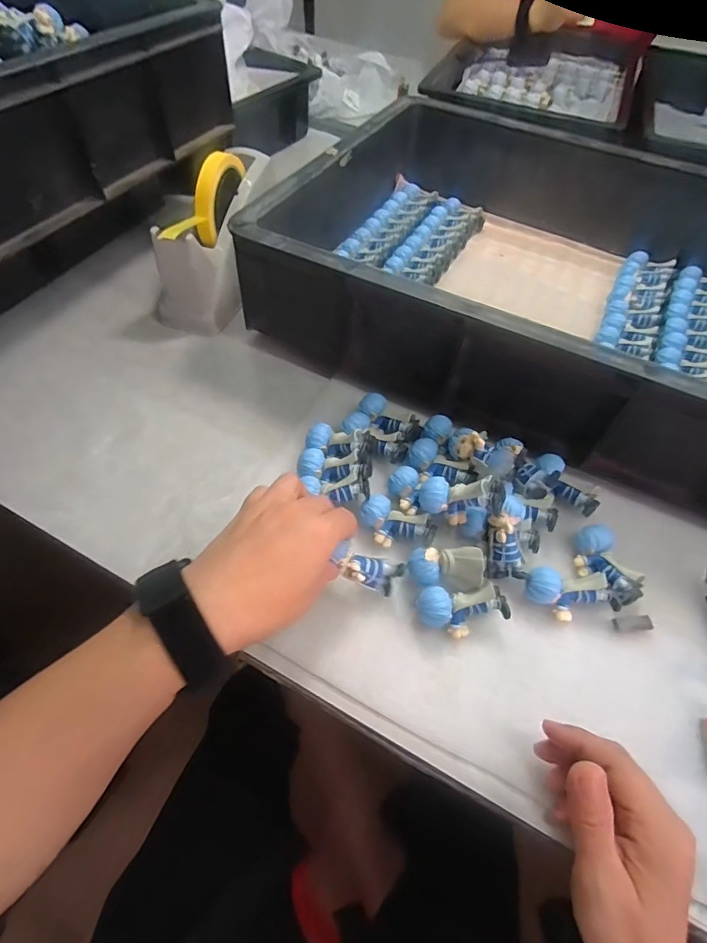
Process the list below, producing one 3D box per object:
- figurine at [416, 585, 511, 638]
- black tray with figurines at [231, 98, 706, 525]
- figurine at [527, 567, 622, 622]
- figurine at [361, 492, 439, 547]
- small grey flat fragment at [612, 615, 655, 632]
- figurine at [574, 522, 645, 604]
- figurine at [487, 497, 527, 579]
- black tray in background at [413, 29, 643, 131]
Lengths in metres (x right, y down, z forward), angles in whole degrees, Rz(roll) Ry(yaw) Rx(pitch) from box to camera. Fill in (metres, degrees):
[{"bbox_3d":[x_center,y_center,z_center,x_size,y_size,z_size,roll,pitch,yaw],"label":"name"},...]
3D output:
[{"bbox_3d":[0.077,0.101,0.344,0.062,0.025,0.030,1,54,0],"label":"figurine"},{"bbox_3d":[0.241,-0.207,0.510,0.575,0.143,0.416,24,57,17],"label":"black tray with figurines"},{"bbox_3d":[0.161,0.092,0.358,0.062,0.026,0.033,-2,58,-3],"label":"figurine"},{"bbox_3d":[0.034,0.043,0.378,0.059,0.021,0.032,22,57,15],"label":"figurine"},{"bbox_3d":[0.208,0.113,0.356,0.029,0.004,0.010,-3,54,-2],"label":"small grey flat fragment"},{"bbox_3d":[0.195,0.073,0.372,0.030,0.023,0.062,-20,56,-15],"label":"figurine"},{"bbox_3d":[0.117,0.048,0.364,0.032,0.031,0.048,7,58,3],"label":"figurine"},{"bbox_3d":[0.322,-0.691,0.852,0.321,0.069,0.450,19,56,13],"label":"black tray in background"}]

